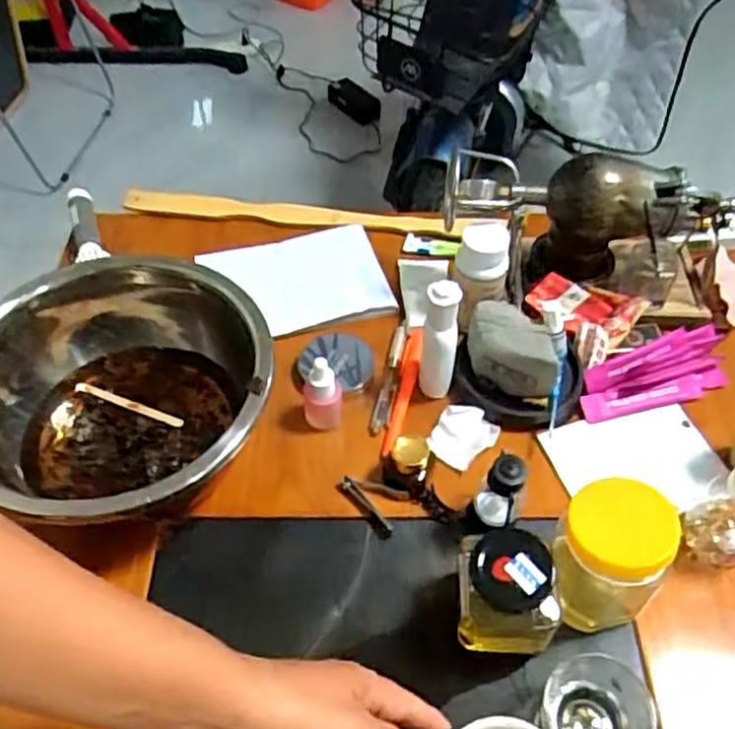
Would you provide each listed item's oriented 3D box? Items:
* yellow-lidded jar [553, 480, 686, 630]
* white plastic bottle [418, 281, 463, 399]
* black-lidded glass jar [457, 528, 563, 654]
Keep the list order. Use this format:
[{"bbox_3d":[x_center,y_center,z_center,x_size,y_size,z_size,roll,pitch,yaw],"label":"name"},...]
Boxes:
[{"bbox_3d":[0.169,0.139,0.507,0.068,0.130,0.062,0,51,0],"label":"yellow-lidded jar"},{"bbox_3d":[0.064,-0.016,0.630,0.030,0.133,0.029,0,51,0],"label":"white plastic bottle"},{"bbox_3d":[0.098,0.161,0.508,0.066,0.103,0.062,2,51,2],"label":"black-lidded glass jar"}]

